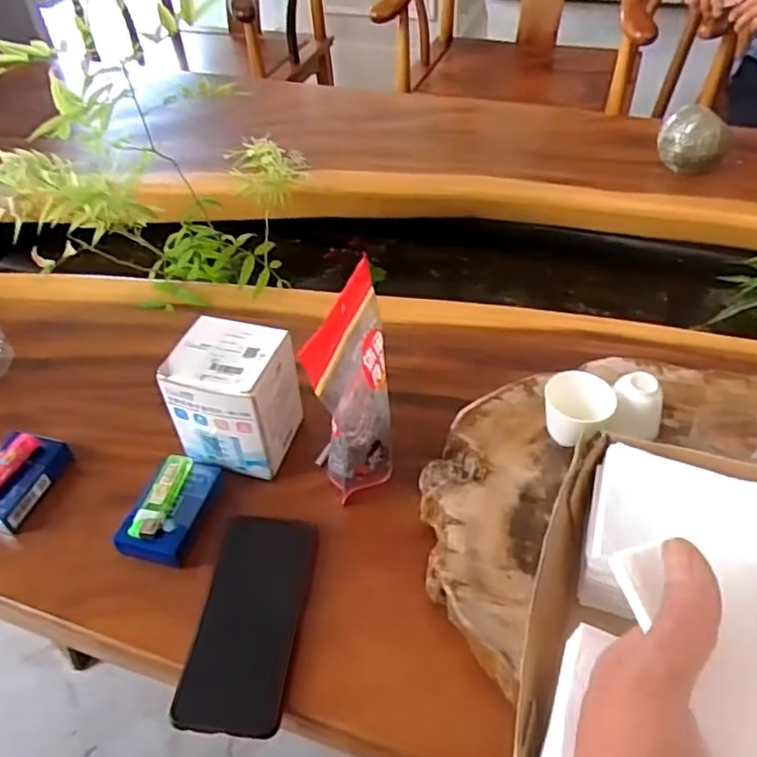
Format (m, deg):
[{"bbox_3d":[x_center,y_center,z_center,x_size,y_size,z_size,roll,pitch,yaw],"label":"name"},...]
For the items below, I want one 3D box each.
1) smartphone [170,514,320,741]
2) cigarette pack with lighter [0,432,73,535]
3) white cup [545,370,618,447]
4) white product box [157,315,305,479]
[{"bbox_3d":[-0.095,0.178,0.486,0.073,0.011,0.153,9,53,2],"label":"smartphone"},{"bbox_3d":[-0.324,0.089,0.581,0.052,0.036,0.091,11,48,14],"label":"cigarette pack with lighter"},{"bbox_3d":[0.163,0.026,0.538,0.054,0.048,0.049,20,51,21],"label":"white cup"},{"bbox_3d":[-0.125,0.016,0.582,0.094,0.109,0.089,10,48,12],"label":"white product box"}]

